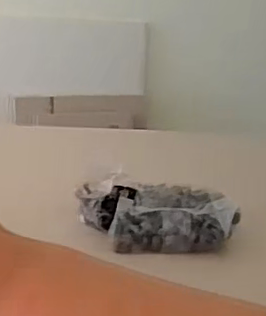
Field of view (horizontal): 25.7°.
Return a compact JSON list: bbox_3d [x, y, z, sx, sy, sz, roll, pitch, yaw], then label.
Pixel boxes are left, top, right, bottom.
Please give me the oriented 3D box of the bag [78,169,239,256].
[{"bbox_3d":[0.015,0.037,0.403,0.106,0.034,0.061,5,21,0],"label":"bag"}]

